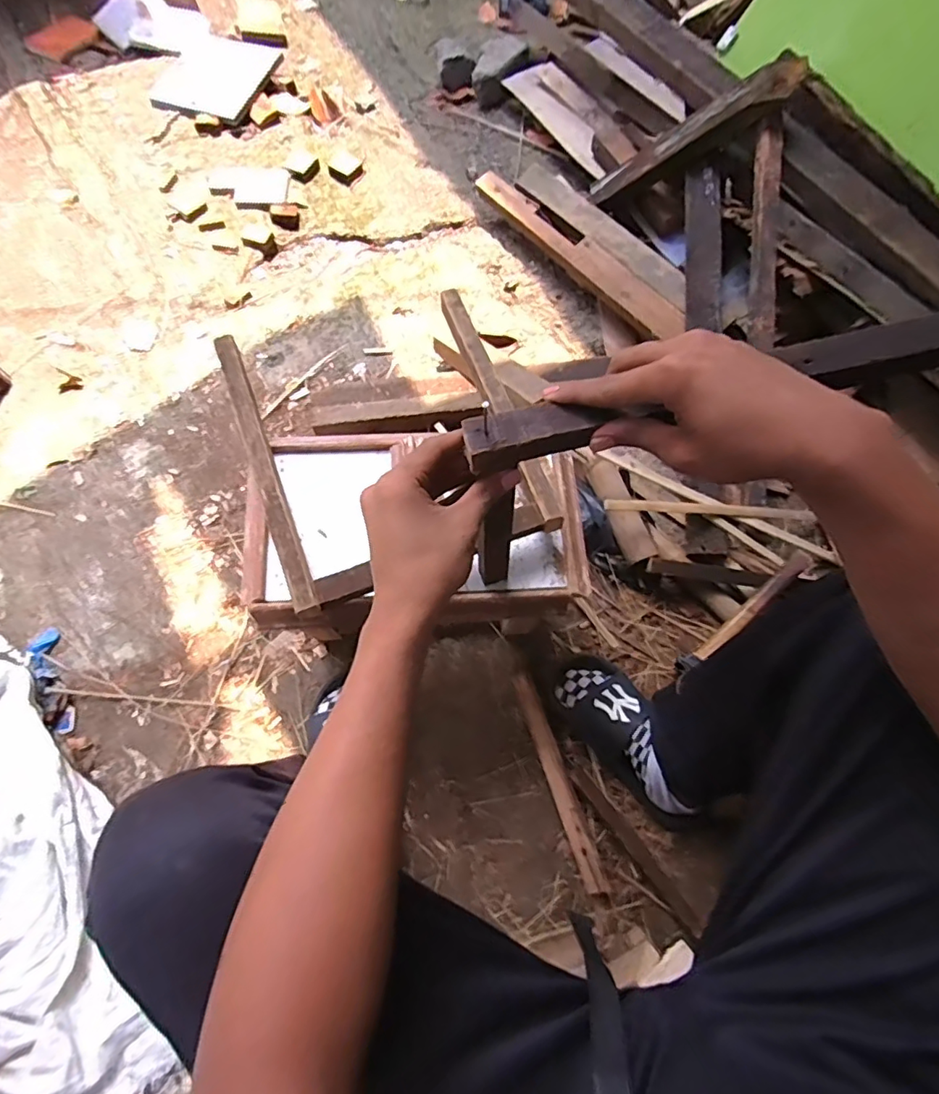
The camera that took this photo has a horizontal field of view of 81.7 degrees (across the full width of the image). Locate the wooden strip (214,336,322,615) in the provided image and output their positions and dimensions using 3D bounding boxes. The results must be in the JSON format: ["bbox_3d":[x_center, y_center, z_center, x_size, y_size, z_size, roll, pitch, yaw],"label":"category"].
[{"bbox_3d":[-0.223,-0.089,0.590,0.025,0.023,0.342,-21,71,-7],"label":"wooden strip"}]

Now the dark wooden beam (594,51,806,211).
[{"bbox_3d":[0.386,-0.722,0.983,0.062,0.392,0.077,39,69,-30],"label":"dark wooden beam"}]

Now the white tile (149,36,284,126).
[{"bbox_3d":[-0.638,-1.187,1.370,0.277,0.021,0.310,16,71,6],"label":"white tile"}]

